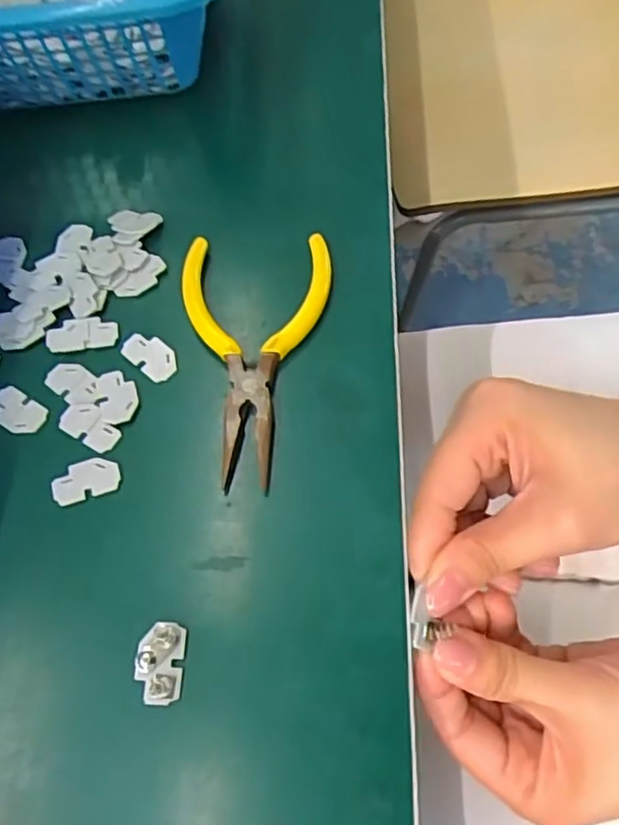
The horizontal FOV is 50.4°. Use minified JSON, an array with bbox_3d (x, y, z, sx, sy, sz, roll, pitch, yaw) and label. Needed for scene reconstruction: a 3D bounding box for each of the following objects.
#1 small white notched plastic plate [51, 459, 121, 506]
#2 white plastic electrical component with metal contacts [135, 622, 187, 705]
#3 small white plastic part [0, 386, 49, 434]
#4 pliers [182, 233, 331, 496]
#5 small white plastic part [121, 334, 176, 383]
[{"bbox_3d":[-0.090,0.026,0.262,0.027,0.004,0.016,-15,64,-4],"label":"small white notched plastic plate"},{"bbox_3d":[-0.052,0.087,0.229,0.015,0.004,0.026,3,64,4],"label":"white plastic electrical component with metal contacts"},{"bbox_3d":[-0.125,-0.001,0.279,0.027,0.004,0.016,29,69,16],"label":"small white plastic part"},{"bbox_3d":[-0.023,-0.026,0.282,0.066,0.010,0.118,-3,64,2],"label":"pliers"},{"bbox_3d":[-0.069,-0.026,0.286,0.027,0.004,0.016,37,71,19],"label":"small white plastic part"}]

